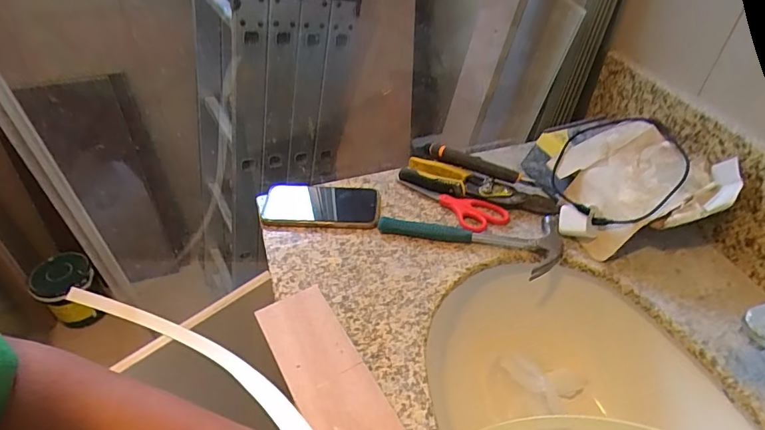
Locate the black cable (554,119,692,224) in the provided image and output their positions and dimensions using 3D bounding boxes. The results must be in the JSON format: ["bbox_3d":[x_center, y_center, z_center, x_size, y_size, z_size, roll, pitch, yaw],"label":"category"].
[{"bbox_3d":[0.328,-0.067,0.628,0.162,0.034,0.189,17,64,42],"label":"black cable"}]

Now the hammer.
[{"bbox_3d":[0.117,0.036,0.624,0.245,0.025,0.089,3,44,3],"label":"hammer"}]

